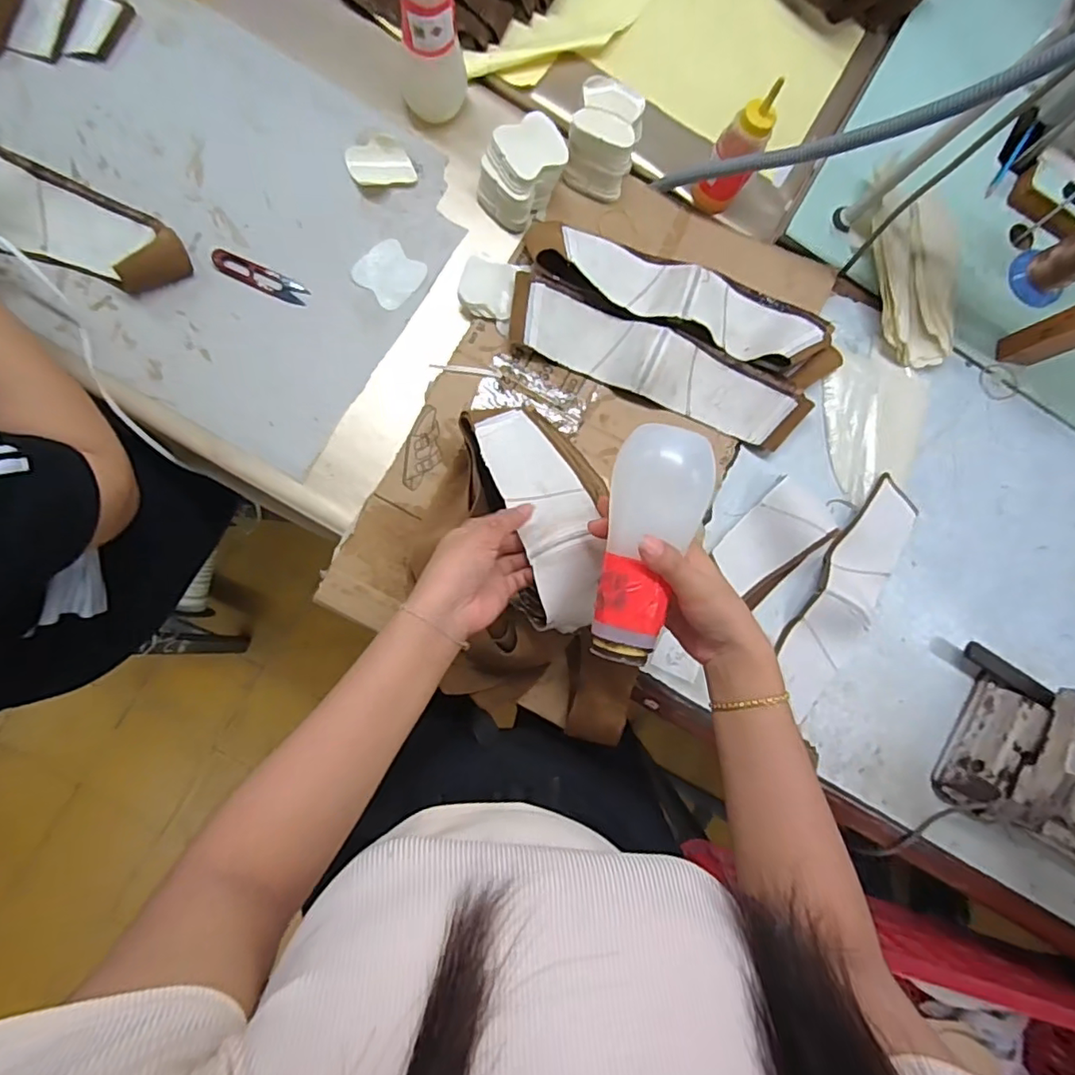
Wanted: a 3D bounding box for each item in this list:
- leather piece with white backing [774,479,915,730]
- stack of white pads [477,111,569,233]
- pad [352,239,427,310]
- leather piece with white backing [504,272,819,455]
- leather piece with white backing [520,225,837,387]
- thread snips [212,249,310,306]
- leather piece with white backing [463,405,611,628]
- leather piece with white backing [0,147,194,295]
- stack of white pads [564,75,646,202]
[{"bbox_3d":[0.338,0.060,0.626,0.074,0.021,0.261,29,84,-3],"label":"leather piece with white backing"},{"bbox_3d":[-0.017,-0.396,0.623,0.071,0.065,0.090,45,84,-1],"label":"stack of white pads"},{"bbox_3d":[-0.162,-0.290,0.630,0.061,0.005,0.064,41,84,-2],"label":"pad"},{"bbox_3d":[0.126,-0.188,0.623,0.326,0.025,0.078,23,100,1],"label":"leather piece with white backing"},{"bbox_3d":[0.159,-0.260,0.612,0.355,0.059,0.091,24,85,-3],"label":"leather piece with white backing"},{"bbox_3d":[-0.295,-0.277,0.613,0.105,0.004,0.027,22,85,-4],"label":"thread snips"},{"bbox_3d":[0.004,-0.030,0.518,0.107,0.052,0.226,-17,63,-6],"label":"leather piece with white backing"},{"bbox_3d":[-0.476,-0.314,0.568,0.230,0.070,0.105,17,85,-4],"label":"leather piece with white backing"},{"bbox_3d":[0.072,-0.429,0.626,0.069,0.076,0.074,19,85,-4],"label":"stack of white pads"}]

